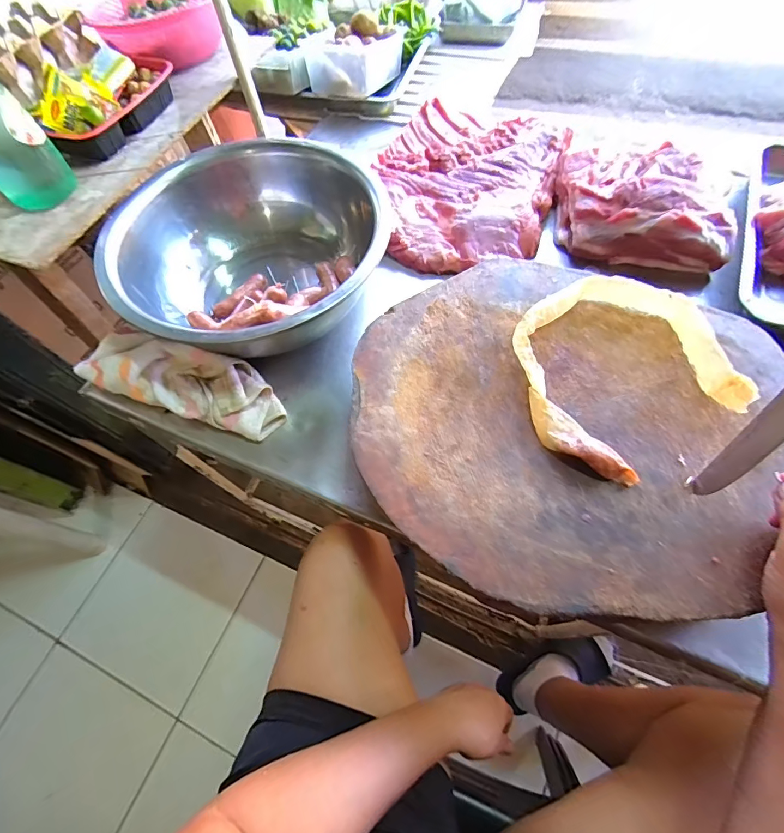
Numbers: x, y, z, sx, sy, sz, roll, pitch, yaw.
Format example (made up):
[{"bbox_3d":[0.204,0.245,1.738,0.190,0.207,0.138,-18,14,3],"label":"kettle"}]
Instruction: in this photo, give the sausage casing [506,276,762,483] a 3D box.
[{"bbox_3d":[0.226,-0.052,0.427,0.209,0.038,0.201,-32,64,-13],"label":"sausage casing"}]

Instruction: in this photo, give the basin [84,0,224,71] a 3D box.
[{"bbox_3d":[-0.398,-0.681,0.720,0.160,0.076,0.162,-10,63,0],"label":"basin"}]

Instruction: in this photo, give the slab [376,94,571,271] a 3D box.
[{"bbox_3d":[0.115,-0.383,0.696,0.293,0.066,0.328,18,64,14],"label":"slab"}]

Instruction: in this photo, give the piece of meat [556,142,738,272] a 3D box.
[{"bbox_3d":[0.381,-0.331,0.646,0.247,0.081,0.193,13,66,11],"label":"piece of meat"}]

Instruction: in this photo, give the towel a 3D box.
[{"bbox_3d":[-0.280,-0.051,0.565,0.277,0.058,0.093,14,66,12],"label":"towel"}]

